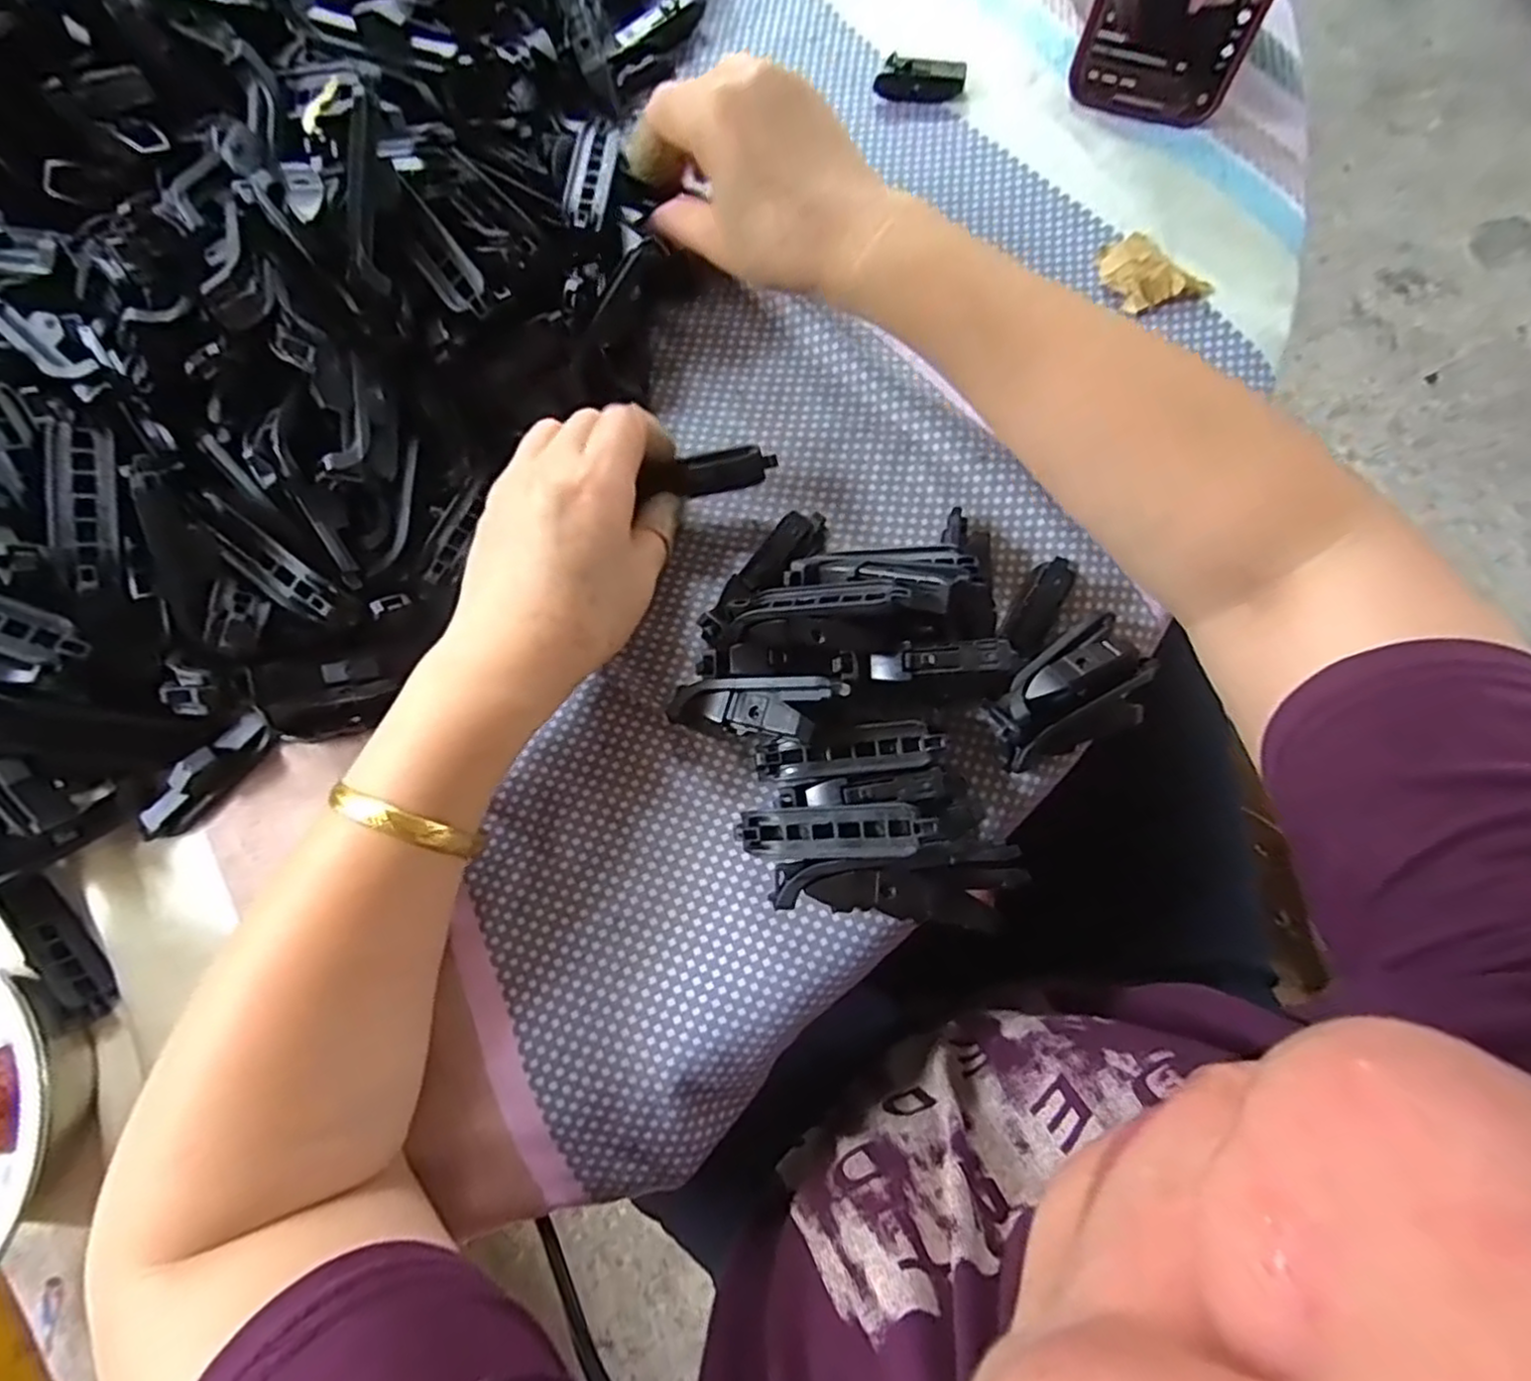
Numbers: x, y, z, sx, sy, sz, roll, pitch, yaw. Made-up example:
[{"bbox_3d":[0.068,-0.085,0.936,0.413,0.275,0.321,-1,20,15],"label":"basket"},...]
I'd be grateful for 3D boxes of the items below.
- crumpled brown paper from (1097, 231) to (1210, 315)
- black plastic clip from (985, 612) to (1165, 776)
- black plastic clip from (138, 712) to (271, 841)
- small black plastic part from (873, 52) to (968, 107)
[{"bbox_3d":[0.179,-0.194,0.328,0.029,0.012,0.048,-42,80,-7],"label":"crumpled brown paper"},{"bbox_3d":[0.122,0.003,0.278,0.071,0.030,0.041,-33,79,-5],"label":"black plastic clip"},{"bbox_3d":[-0.231,0.035,0.286,0.020,0.018,0.061,40,82,9],"label":"black plastic clip"},{"bbox_3d":[0.079,-0.310,0.359,0.044,0.014,0.016,10,78,4],"label":"small black plastic part"}]

